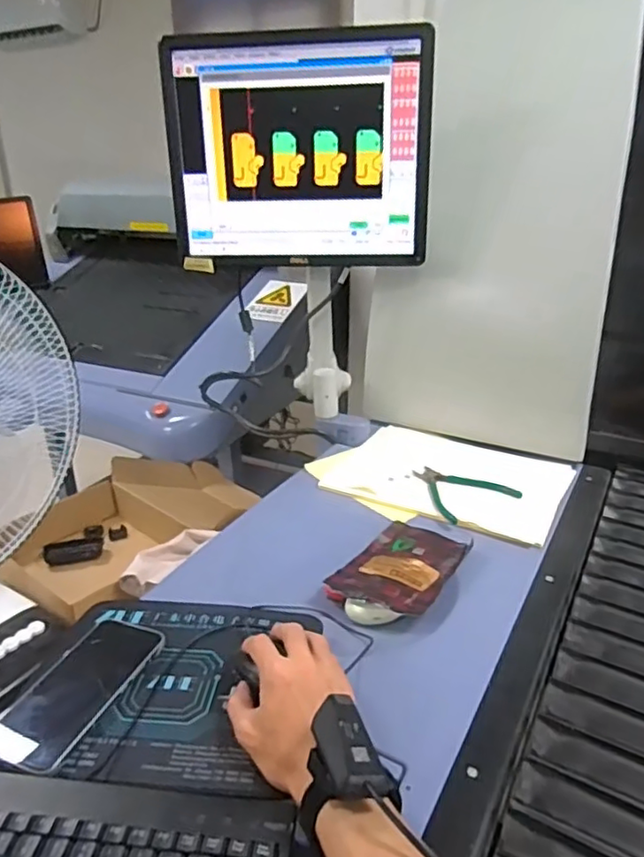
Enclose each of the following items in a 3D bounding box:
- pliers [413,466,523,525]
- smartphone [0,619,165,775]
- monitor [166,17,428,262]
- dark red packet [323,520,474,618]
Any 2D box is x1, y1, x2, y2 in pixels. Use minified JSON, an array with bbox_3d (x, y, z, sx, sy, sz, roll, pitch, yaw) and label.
[{"bbox_3d":[0.189,0.081,0.854,0.122,0.006,0.122,-14,29,-28],"label":"pliers"},{"bbox_3d":[-0.216,0.225,0.535,0.084,0.016,0.150,11,28,21],"label":"smartphone"},{"bbox_3d":[-0.035,-0.386,0.864,0.372,0.291,0.048,2,24,6],"label":"monitor"},{"bbox_3d":[0.095,0.153,0.708,0.111,0.016,0.153,18,31,32],"label":"dark red packet"}]

